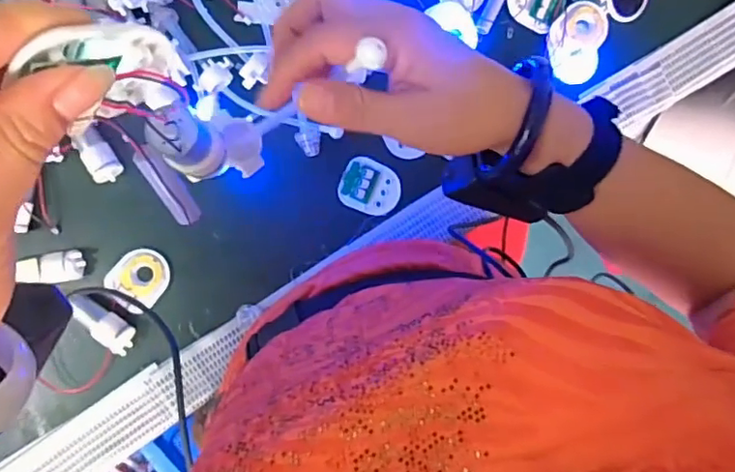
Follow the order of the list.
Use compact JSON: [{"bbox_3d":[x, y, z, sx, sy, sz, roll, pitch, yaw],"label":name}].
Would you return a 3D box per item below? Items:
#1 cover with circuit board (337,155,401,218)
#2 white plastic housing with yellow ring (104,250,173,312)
[{"bbox_3d":[0.003,-0.049,0.568,0.059,0.008,0.051,24,90,-5],"label":"cover with circuit board"},{"bbox_3d":[-0.216,0.040,0.547,0.049,0.018,0.056,35,89,-4],"label":"white plastic housing with yellow ring"}]

